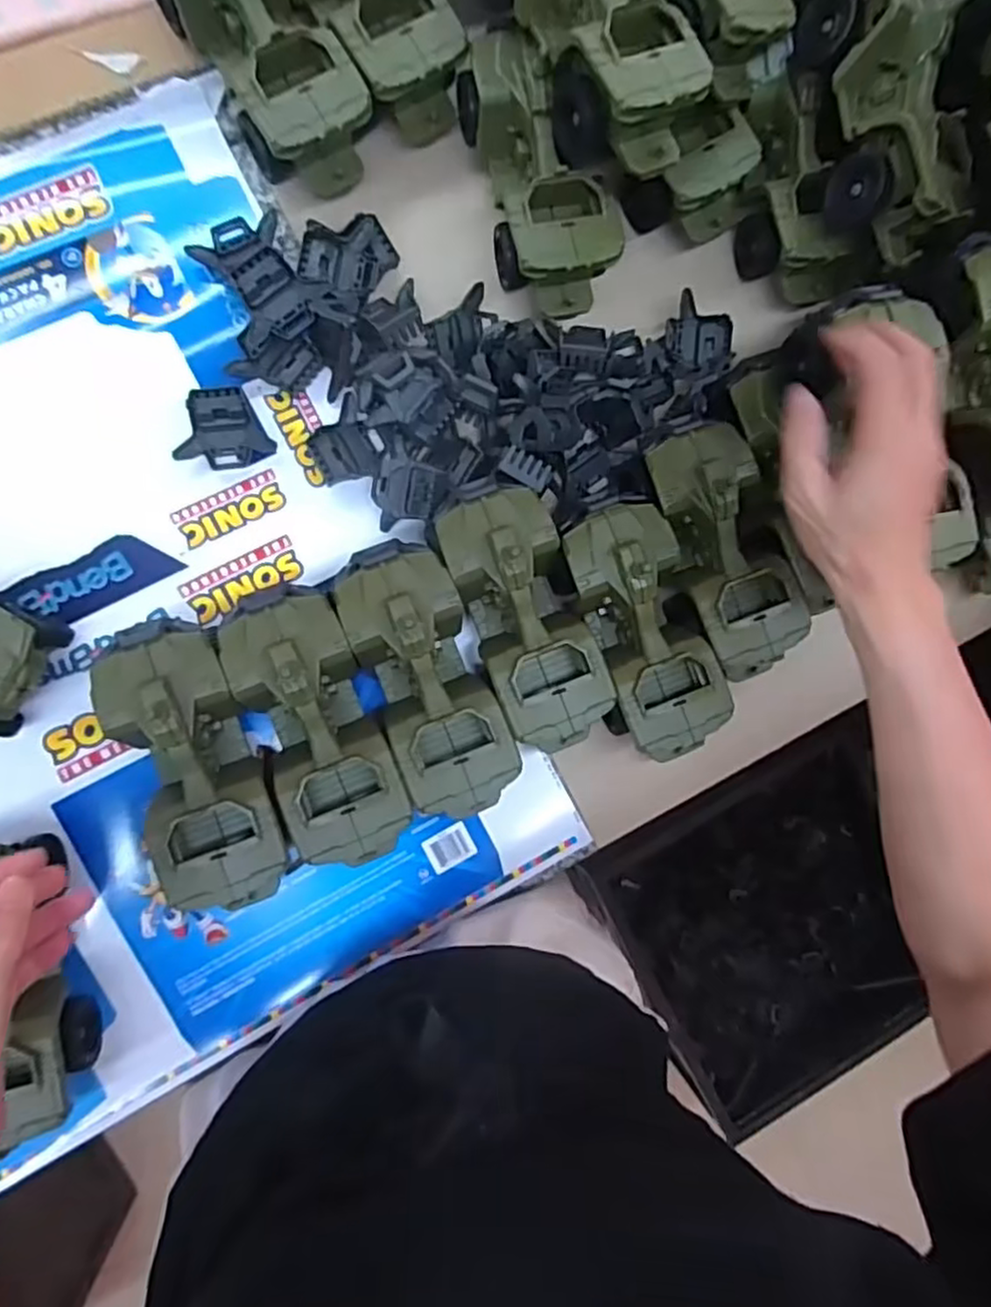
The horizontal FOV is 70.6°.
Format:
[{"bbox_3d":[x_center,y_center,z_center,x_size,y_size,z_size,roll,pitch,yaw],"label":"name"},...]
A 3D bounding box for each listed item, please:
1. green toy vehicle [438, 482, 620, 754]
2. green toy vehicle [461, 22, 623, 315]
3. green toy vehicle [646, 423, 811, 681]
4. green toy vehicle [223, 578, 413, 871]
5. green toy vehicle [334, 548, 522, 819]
[{"bbox_3d":[0.022,-0.022,0.503,0.077,0.072,0.180,-20,92,-8],"label":"green toy vehicle"},{"bbox_3d":[0.033,-0.344,0.512,0.079,0.073,0.185,-14,92,-9],"label":"green toy vehicle"},{"bbox_3d":[0.167,-0.075,0.523,0.082,0.068,0.177,-20,92,-8],"label":"green toy vehicle"},{"bbox_3d":[-0.122,0.048,0.484,0.081,0.076,0.188,-22,93,-8],"label":"green toy vehicle"},{"bbox_3d":[-0.048,0.019,0.493,0.079,0.073,0.181,-22,93,-8],"label":"green toy vehicle"}]

